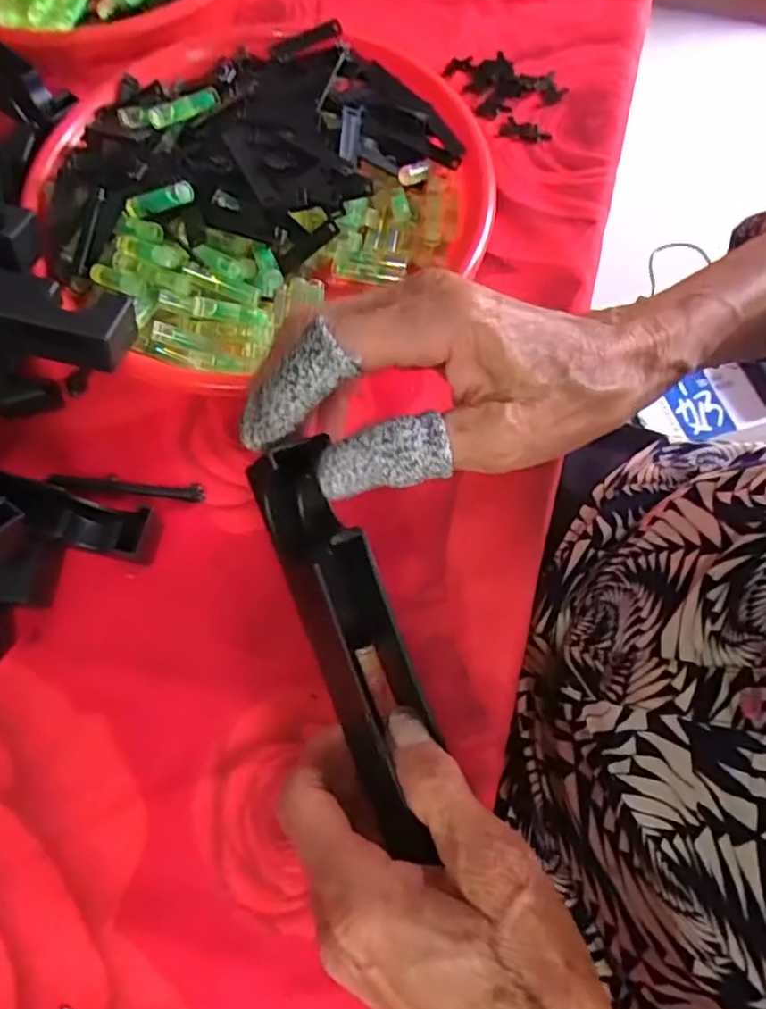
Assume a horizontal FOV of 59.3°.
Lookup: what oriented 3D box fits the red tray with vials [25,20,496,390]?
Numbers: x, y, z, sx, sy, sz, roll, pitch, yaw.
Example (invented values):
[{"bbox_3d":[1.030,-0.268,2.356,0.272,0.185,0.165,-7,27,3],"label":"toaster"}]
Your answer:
[{"bbox_3d":[-0.069,-0.175,0.368,0.235,0.044,0.231,-31,73,-8],"label":"red tray with vials"}]

